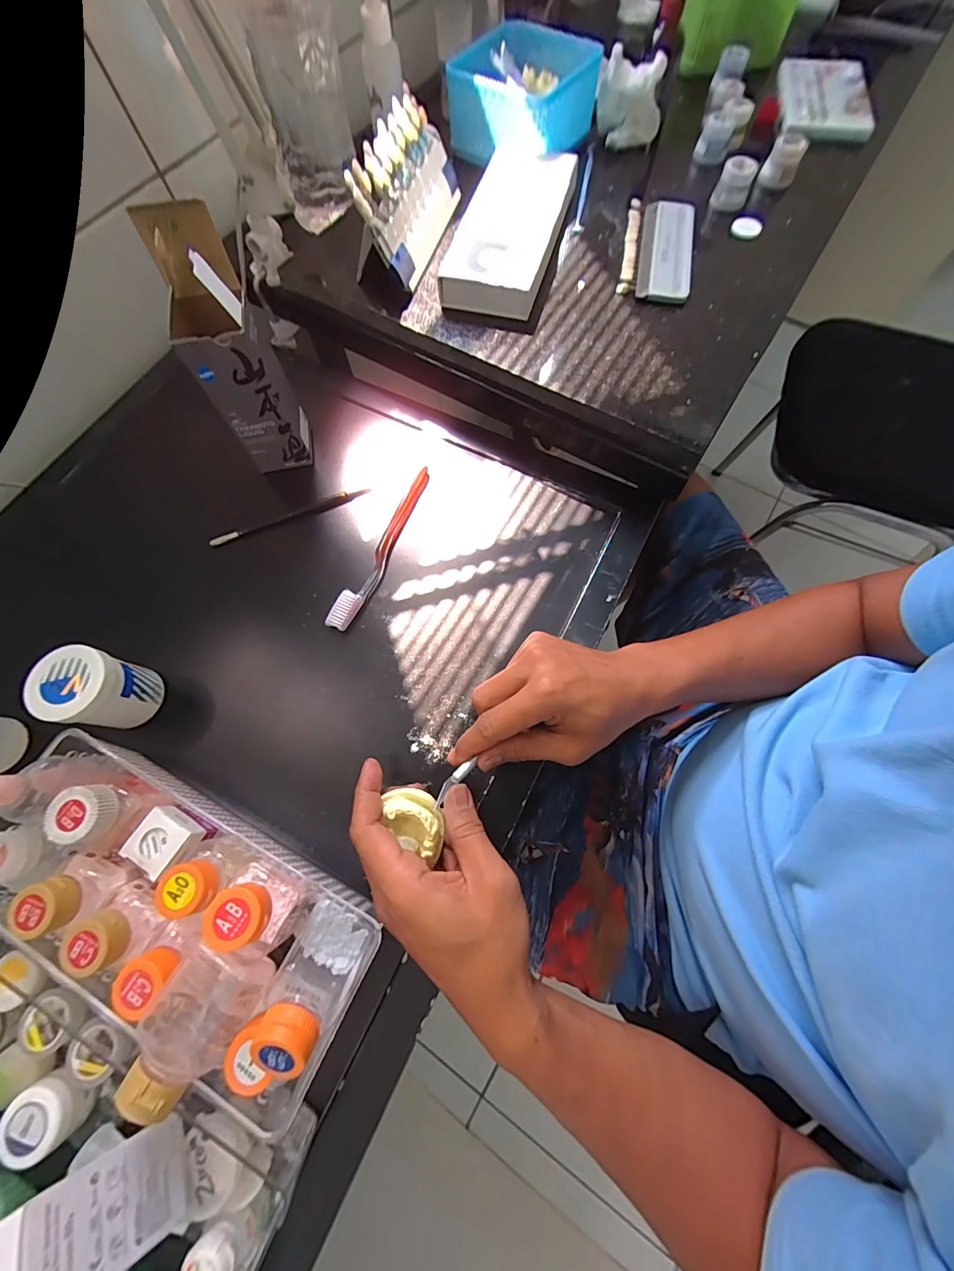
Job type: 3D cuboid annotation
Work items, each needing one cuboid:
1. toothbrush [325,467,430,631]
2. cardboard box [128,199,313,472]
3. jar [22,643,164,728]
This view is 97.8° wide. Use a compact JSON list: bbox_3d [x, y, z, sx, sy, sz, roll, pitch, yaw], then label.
[{"bbox_3d":[-0.089,-0.088,0.406,0.023,0.016,0.187,24,73,9],"label":"toothbrush"},{"bbox_3d":[-0.208,-0.238,0.368,0.068,0.184,0.068,-20,71,-6],"label":"cardboard box"},{"bbox_3d":[-0.297,0.043,0.329,0.048,0.063,0.053,13,71,6],"label":"jar"}]

